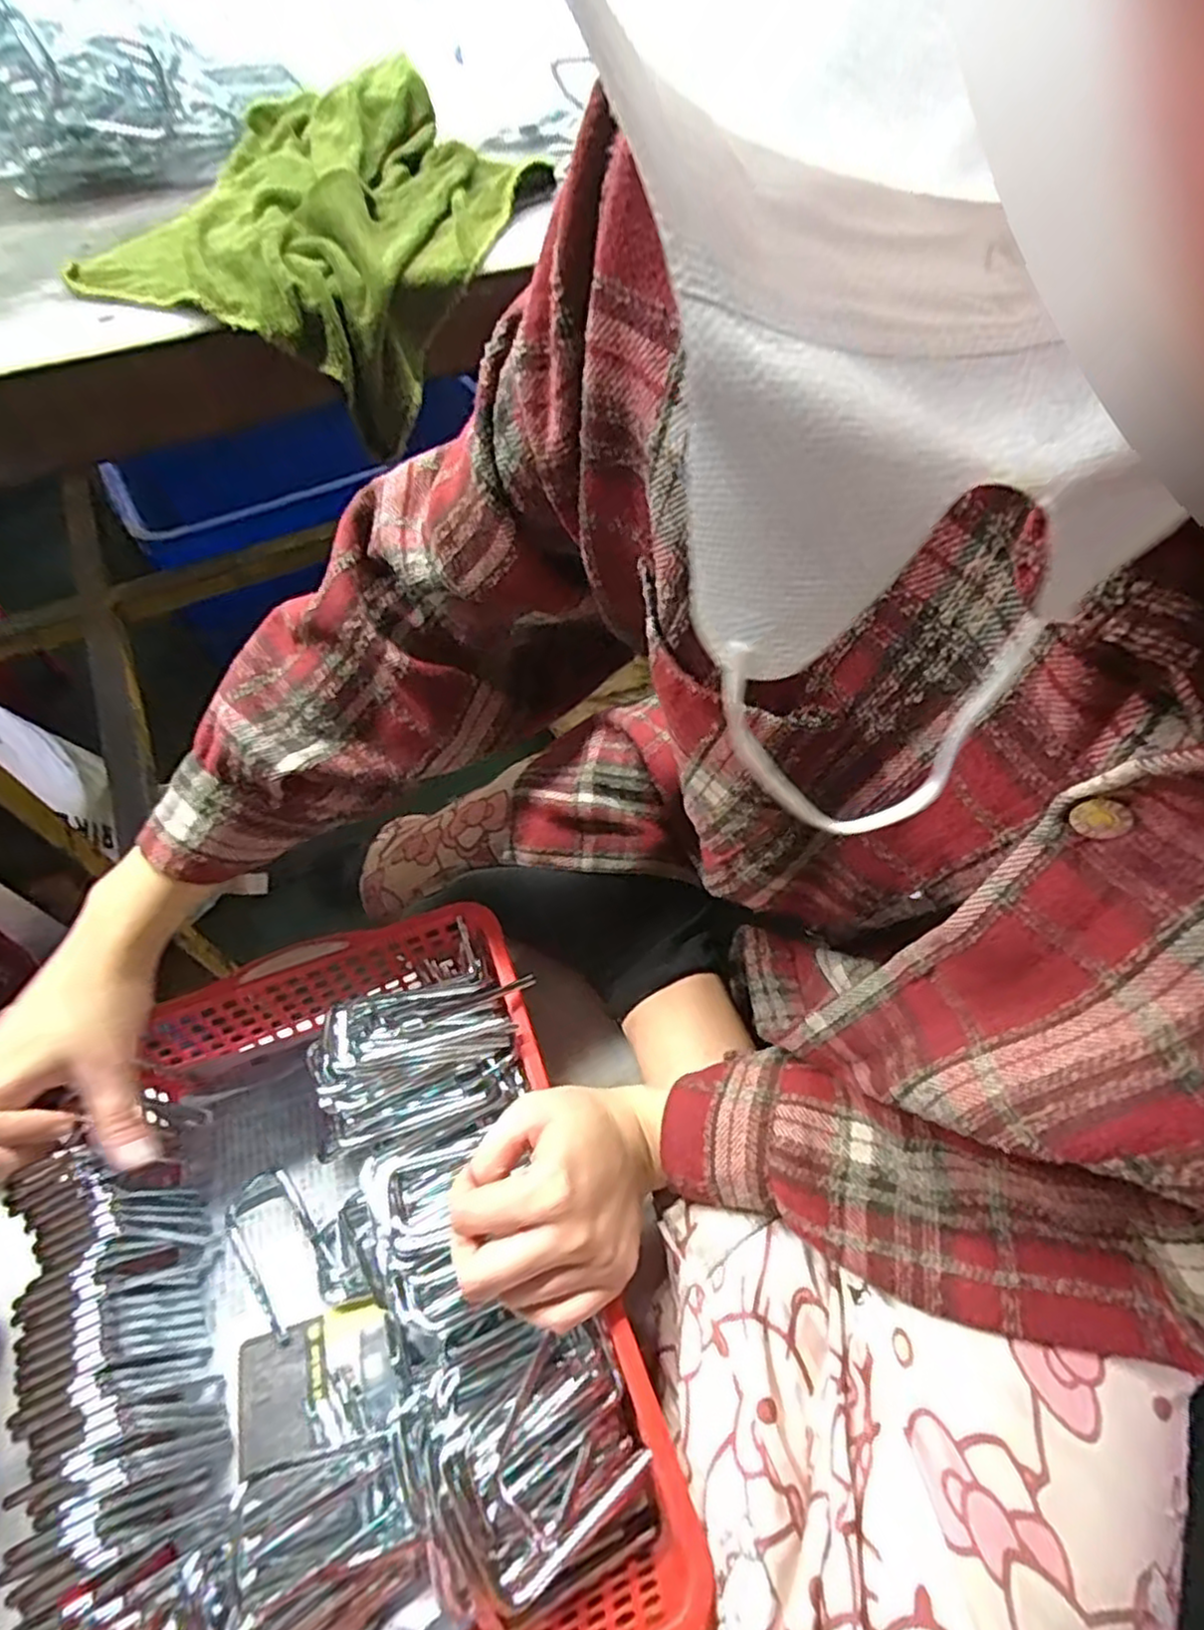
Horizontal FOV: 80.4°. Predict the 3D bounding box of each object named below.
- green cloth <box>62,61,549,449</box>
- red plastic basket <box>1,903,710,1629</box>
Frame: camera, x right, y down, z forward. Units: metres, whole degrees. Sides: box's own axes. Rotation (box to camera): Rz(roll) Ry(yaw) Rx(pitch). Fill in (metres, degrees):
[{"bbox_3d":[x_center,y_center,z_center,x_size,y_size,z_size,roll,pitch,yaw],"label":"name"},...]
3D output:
[{"bbox_3d":[-0.162,-0.354,0.443,0.208,0.100,0.242,17,59,11],"label":"green cloth"},{"bbox_3d":[-0.141,0.257,0.393,0.267,0.096,0.359,-19,59,-12],"label":"red plastic basket"}]

